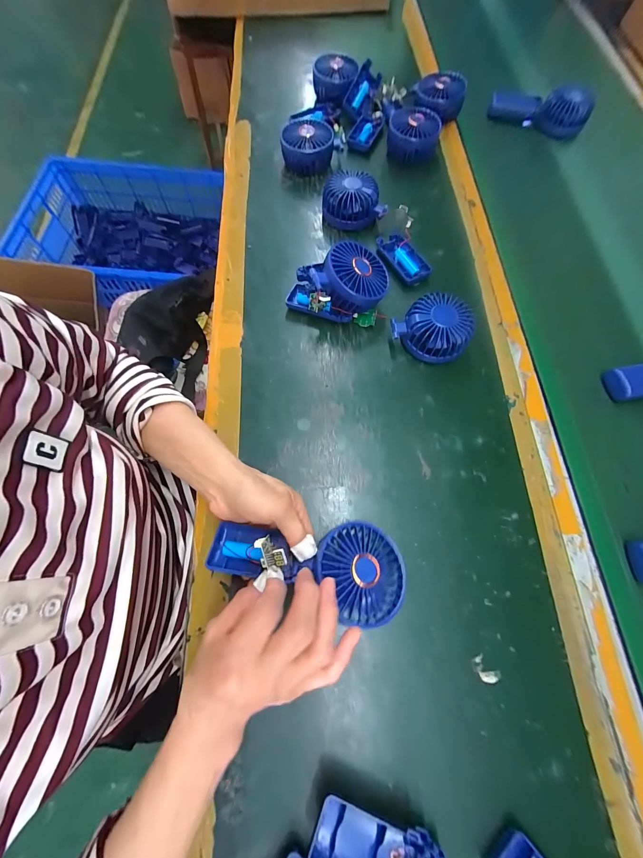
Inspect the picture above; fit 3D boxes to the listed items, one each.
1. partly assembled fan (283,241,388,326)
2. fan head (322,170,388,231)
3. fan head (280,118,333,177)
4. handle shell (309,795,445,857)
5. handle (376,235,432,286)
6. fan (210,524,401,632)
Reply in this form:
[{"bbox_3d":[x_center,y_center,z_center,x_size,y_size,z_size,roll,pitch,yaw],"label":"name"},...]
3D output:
[{"bbox_3d":[0.020,-0.190,0.405,0.129,0.072,0.083,0,71,-1],"label":"partly assembled fan"},{"bbox_3d":[0.051,-0.353,0.475,0.098,0.043,0.074,7,71,2],"label":"fan head"},{"bbox_3d":[-0.024,-0.479,0.517,0.086,0.041,0.088,-4,71,-2],"label":"fan head"},{"bbox_3d":[0.045,0.333,0.242,0.104,0.026,0.048,18,71,5],"label":"handle shell"},{"bbox_3d":[0.123,-0.253,0.456,0.046,0.020,0.090,-31,74,-11],"label":"handle"},{"bbox_3d":[-0.015,0.122,0.280,0.180,0.033,0.078,6,71,5],"label":"fan"}]

